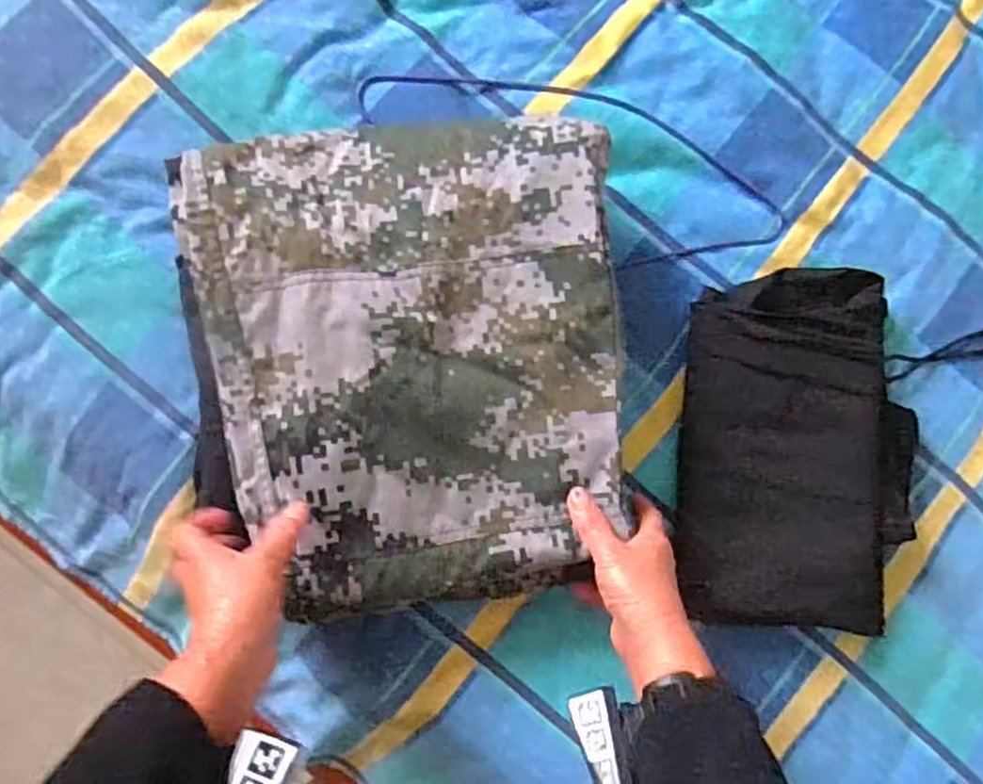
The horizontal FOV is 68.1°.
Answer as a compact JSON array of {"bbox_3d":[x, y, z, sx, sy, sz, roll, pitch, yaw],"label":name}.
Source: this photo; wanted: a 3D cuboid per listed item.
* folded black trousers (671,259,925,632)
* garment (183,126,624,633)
[{"bbox_3d":[0.260,0.044,0.614,0.193,0.041,0.301,4,85,-7],"label":"folded black trousers"},{"bbox_3d":[-0.058,-0.026,0.528,0.303,0.041,0.349,-3,86,-7],"label":"garment"}]

